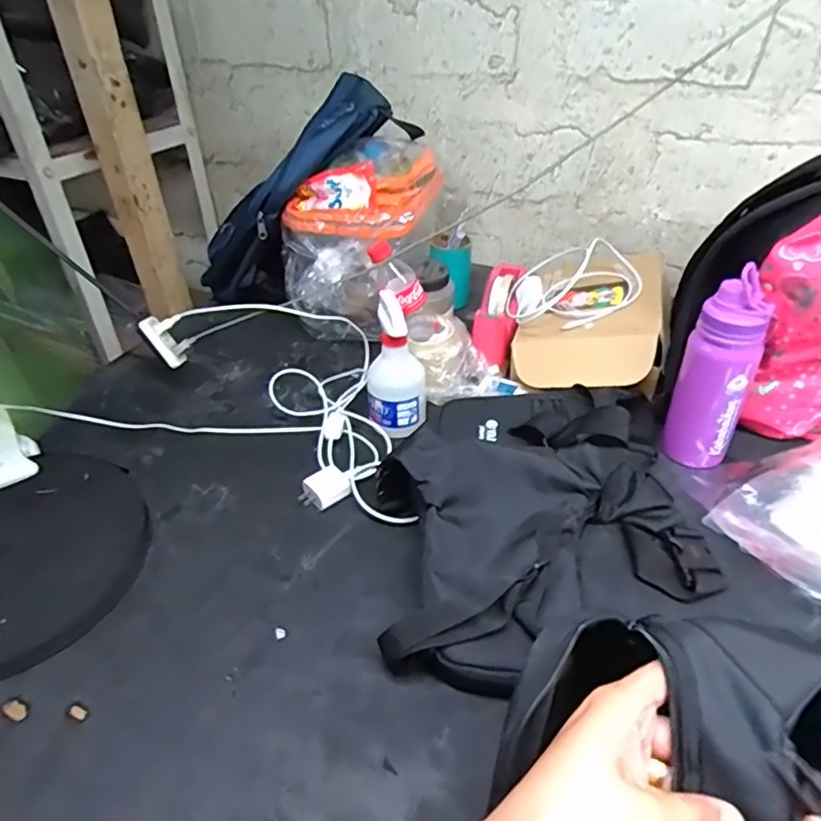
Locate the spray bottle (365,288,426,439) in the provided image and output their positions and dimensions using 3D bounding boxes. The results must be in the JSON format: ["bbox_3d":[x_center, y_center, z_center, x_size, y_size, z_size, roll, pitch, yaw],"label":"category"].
[{"bbox_3d":[-0.020,-0.058,0.778,0.074,0.173,0.083,2,39,7],"label":"spray bottle"}]

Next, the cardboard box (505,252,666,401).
[{"bbox_3d":[0.282,-0.146,0.901,0.205,0.088,0.308,12,41,19],"label":"cardboard box"}]

